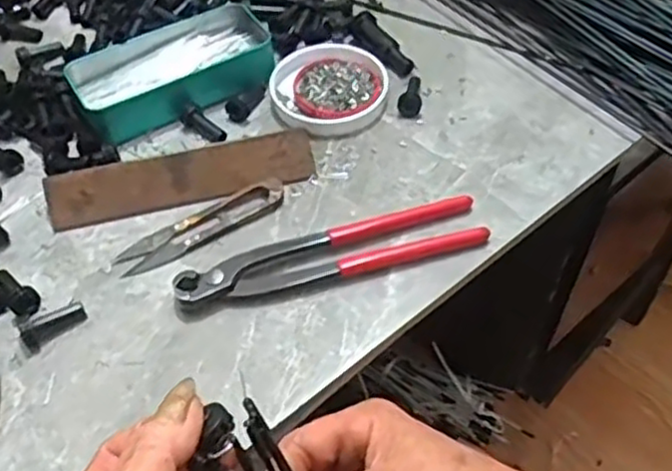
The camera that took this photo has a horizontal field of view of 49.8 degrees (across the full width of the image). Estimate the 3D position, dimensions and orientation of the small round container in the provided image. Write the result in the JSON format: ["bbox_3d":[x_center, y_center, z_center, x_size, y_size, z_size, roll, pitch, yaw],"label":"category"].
[{"bbox_3d":[-0.006,-0.113,0.550,0.087,0.014,0.081,0,52,0],"label":"small round container"}]

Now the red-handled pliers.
[{"bbox_3d":[-0.001,0.012,0.455,0.194,0.014,0.036,-14,54,-10],"label":"red-handled pliers"}]

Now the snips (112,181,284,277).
[{"bbox_3d":[-0.088,-0.007,0.479,0.114,0.009,0.026,-28,57,-19],"label":"snips"}]

